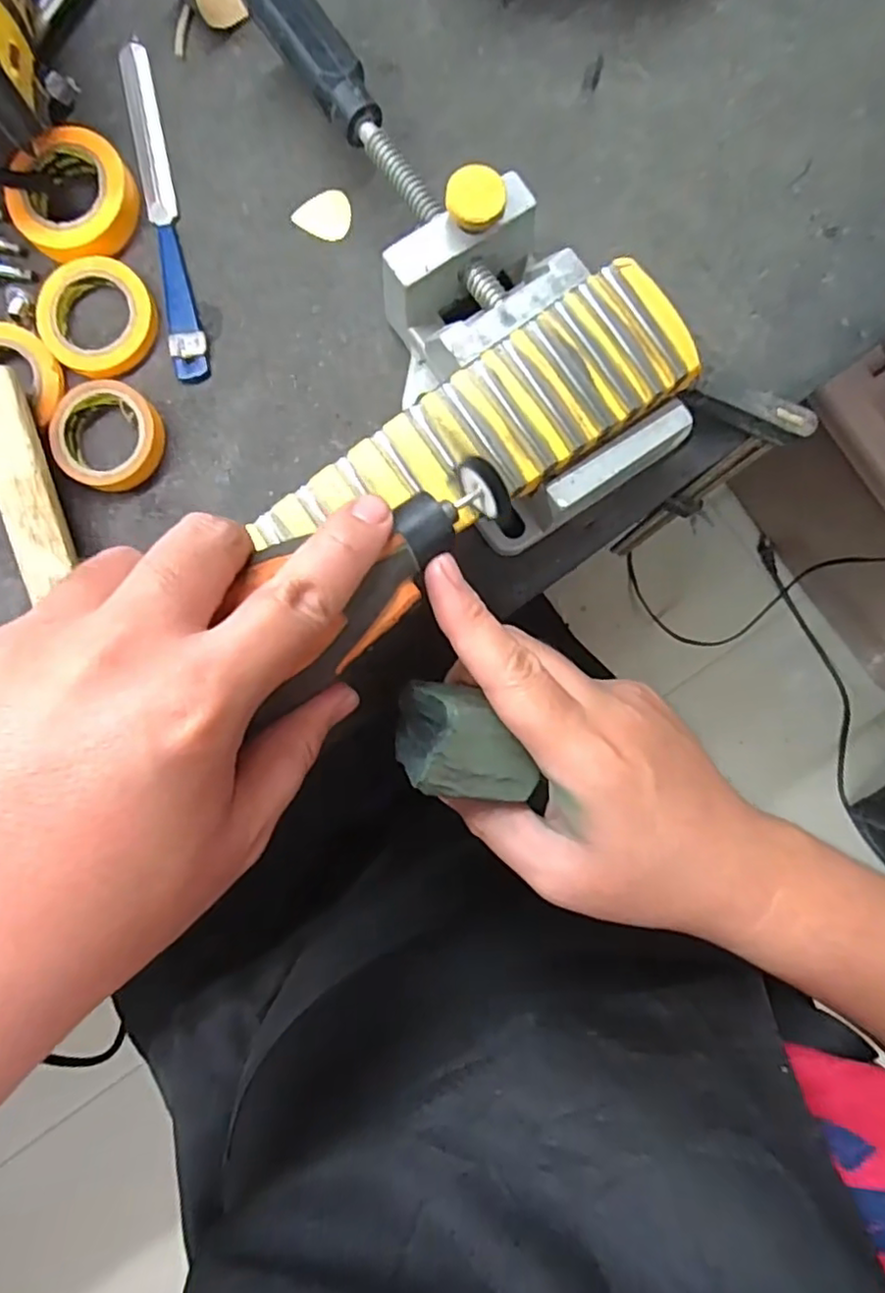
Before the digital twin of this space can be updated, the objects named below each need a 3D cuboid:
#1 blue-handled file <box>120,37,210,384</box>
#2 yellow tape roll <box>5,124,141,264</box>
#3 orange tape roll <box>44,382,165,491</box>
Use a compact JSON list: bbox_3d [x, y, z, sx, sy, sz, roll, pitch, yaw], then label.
[{"bbox_3d":[-0.144,-0.222,0.326,0.018,0.008,0.180,-13,88,2],"label":"blue-handled file"},{"bbox_3d":[-0.184,-0.223,0.318,0.060,0.017,0.054,-45,87,1],"label":"yellow tape roll"},{"bbox_3d":[-0.169,-0.105,0.317,0.055,0.012,0.052,0,89,3],"label":"orange tape roll"}]

